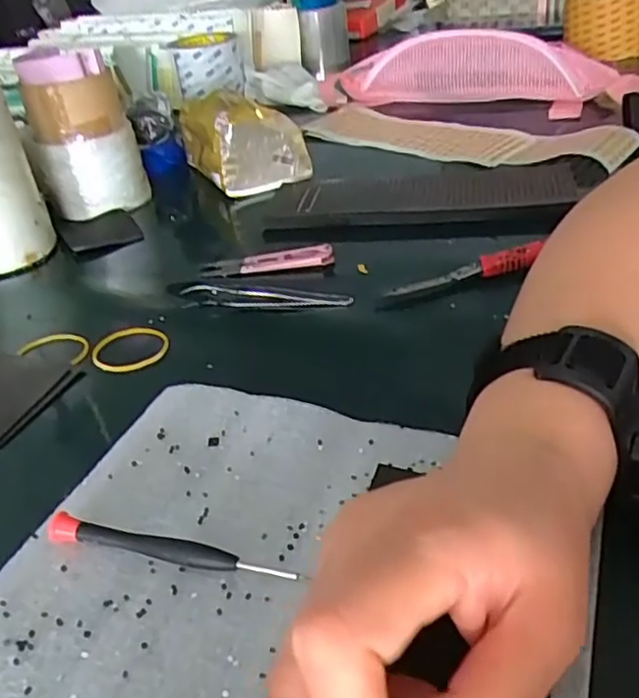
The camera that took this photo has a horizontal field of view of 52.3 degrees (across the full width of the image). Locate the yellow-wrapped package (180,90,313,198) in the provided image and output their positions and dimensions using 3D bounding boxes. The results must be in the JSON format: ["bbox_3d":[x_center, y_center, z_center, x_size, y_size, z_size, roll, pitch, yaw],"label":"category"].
[{"bbox_3d":[-0.079,-0.214,0.651,0.087,0.071,0.136,-22,35,-15],"label":"yellow-wrapped package"}]

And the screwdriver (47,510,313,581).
[{"bbox_3d":[-0.062,0.083,0.270,0.111,0.011,0.009,5,35,15],"label":"screwdriver"}]

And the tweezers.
[{"bbox_3d":[-0.036,-0.037,0.437,0.112,0.017,0.011,-1,34,7],"label":"tweezers"}]

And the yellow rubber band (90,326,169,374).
[{"bbox_3d":[-0.121,0.000,0.420,0.047,0.007,0.045,-4,33,3],"label":"yellow rubber band"}]

